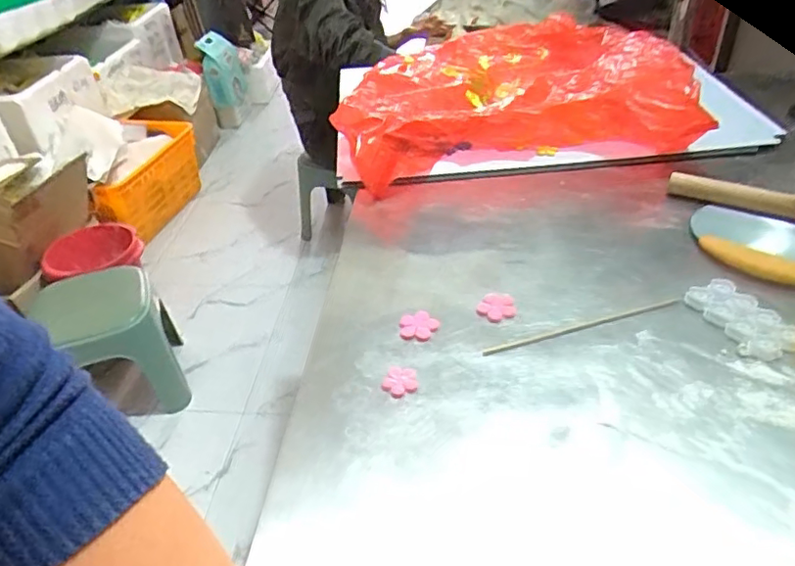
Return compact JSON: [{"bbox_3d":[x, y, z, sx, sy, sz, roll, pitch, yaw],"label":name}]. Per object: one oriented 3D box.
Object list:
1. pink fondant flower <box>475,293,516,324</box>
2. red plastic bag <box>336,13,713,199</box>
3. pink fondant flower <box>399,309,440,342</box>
[{"bbox_3d":[0.091,0.022,0.544,0.032,0.004,0.036,29,49,36],"label":"pink fondant flower"},{"bbox_3d":[0.141,-0.265,0.844,0.431,0.096,0.394,-5,38,0],"label":"red plastic bag"},{"bbox_3d":[0.018,0.038,0.529,0.032,0.009,0.031,-3,38,2],"label":"pink fondant flower"}]

